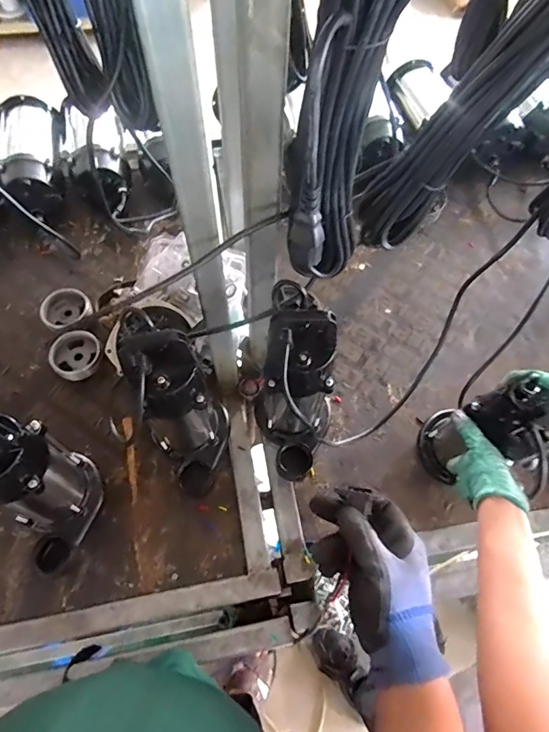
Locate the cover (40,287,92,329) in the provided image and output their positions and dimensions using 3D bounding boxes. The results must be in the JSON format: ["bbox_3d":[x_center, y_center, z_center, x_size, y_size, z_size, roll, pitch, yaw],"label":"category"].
[{"bbox_3d":[-0.402,-0.111,0.891,0.091,0.033,0.077,-25,65,-14],"label":"cover"}]

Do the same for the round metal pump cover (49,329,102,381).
[{"bbox_3d":[-0.364,-0.022,0.851,0.086,0.023,0.096,-21,64,-12],"label":"round metal pump cover"}]

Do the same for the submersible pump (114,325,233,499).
[{"bbox_3d":[-0.127,0.057,0.650,0.112,0.318,0.130,-34,68,-17],"label":"submersible pump"}]

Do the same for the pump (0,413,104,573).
[{"bbox_3d":[-0.314,0.152,0.580,0.122,0.278,0.135,33,66,15],"label":"pump"}]

